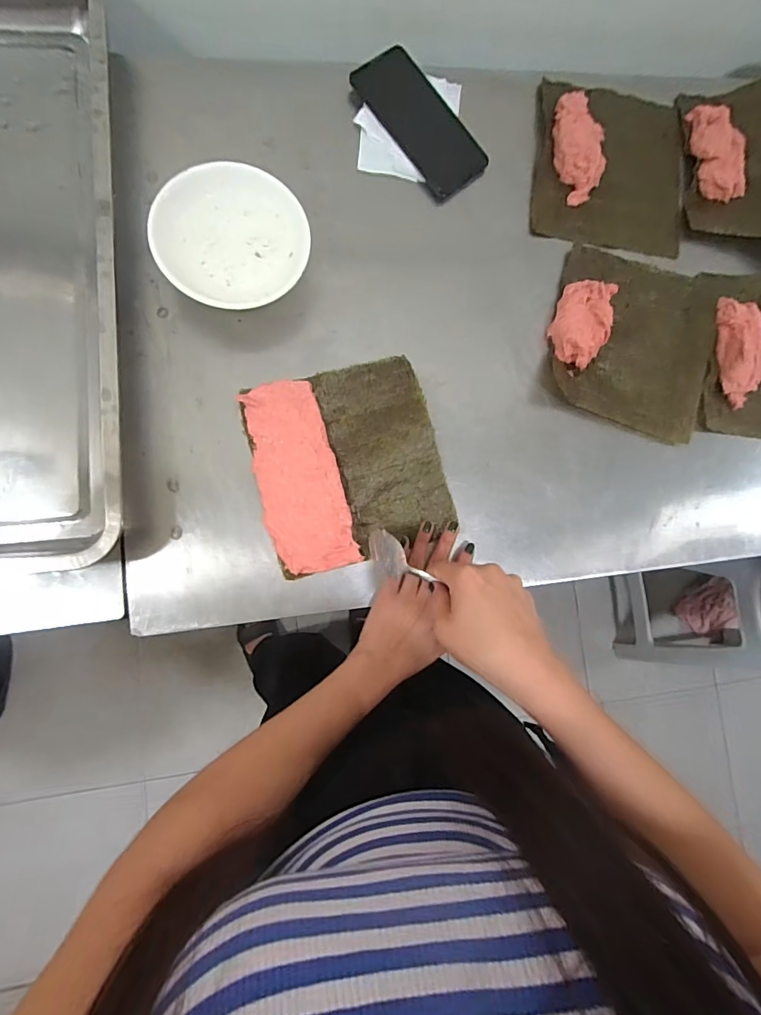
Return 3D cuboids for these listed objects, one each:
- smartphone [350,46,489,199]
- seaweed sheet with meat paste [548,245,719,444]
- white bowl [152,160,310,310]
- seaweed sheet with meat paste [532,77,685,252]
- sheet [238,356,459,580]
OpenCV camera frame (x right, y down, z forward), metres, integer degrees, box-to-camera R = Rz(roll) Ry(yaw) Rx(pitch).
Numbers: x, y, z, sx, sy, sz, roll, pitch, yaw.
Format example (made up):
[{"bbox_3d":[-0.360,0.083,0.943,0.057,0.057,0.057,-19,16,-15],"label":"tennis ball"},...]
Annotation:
[{"bbox_3d":[0.046,-0.433,0.526,0.082,0.013,0.164,-40,90,-9],"label":"smartphone"},{"bbox_3d":[0.290,-0.195,0.528,0.191,0.030,0.201,18,82,-5],"label":"seaweed sheet with meat paste"},{"bbox_3d":[-0.145,-0.261,0.464,0.138,0.049,0.130,1,84,-7],"label":"white bowl"},{"bbox_3d":[0.276,-0.408,0.547,0.187,0.033,0.198,3,84,-7],"label":"seaweed sheet with meat paste"},{"bbox_3d":[-0.031,-0.047,0.476,0.185,0.015,0.191,-16,86,-8],"label":"sheet"}]

